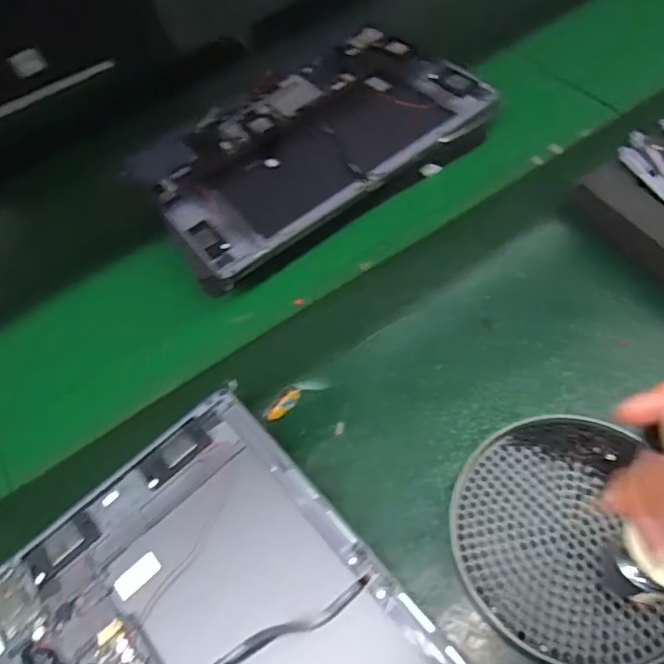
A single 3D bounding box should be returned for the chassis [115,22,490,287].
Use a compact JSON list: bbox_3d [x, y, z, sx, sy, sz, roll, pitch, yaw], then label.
[{"bbox_3d":[-0.018,-0.149,0.441,0.253,0.029,0.155,-35,57,-12],"label":"chassis"}]

